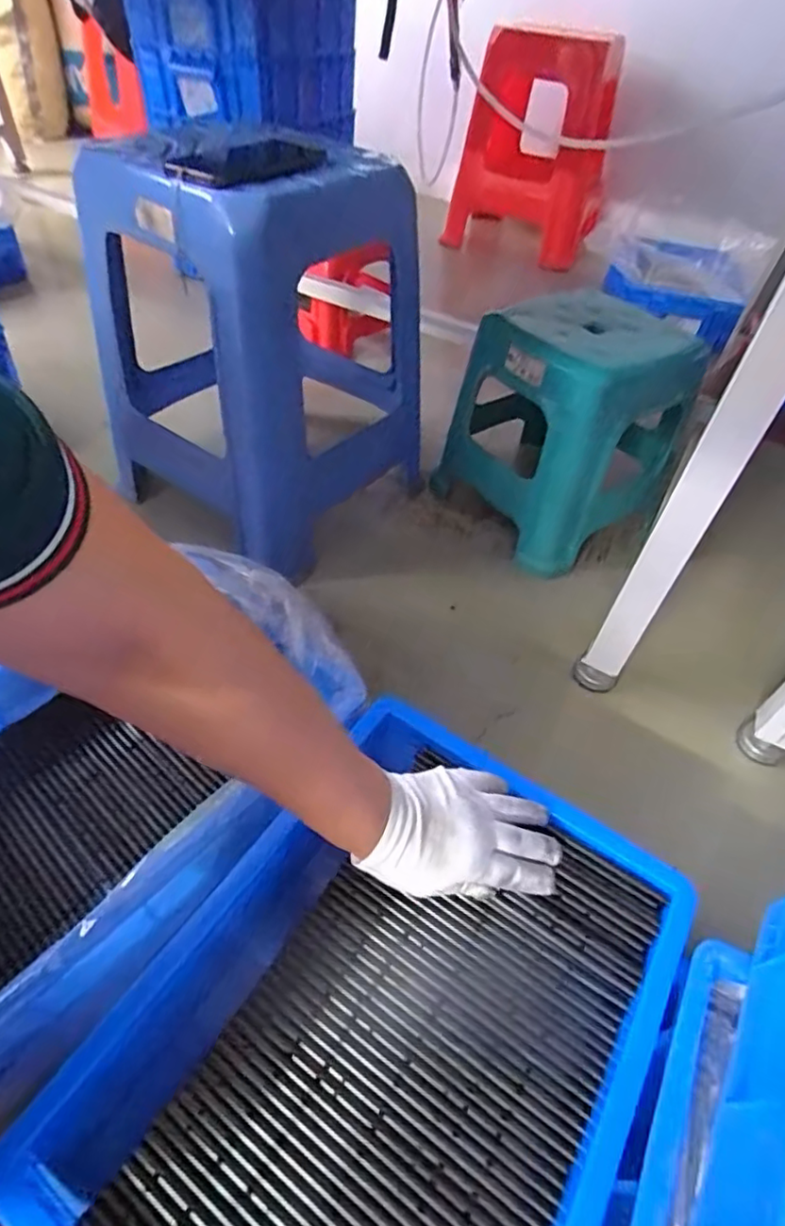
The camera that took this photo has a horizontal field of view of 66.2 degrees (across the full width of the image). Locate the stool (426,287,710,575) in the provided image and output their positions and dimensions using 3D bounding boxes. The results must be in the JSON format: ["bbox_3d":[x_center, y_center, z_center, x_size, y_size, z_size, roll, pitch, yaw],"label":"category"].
[{"bbox_3d":[0.237,-0.260,0.844,0.230,0.259,0.257,-25,55,-25],"label":"stool"}]

